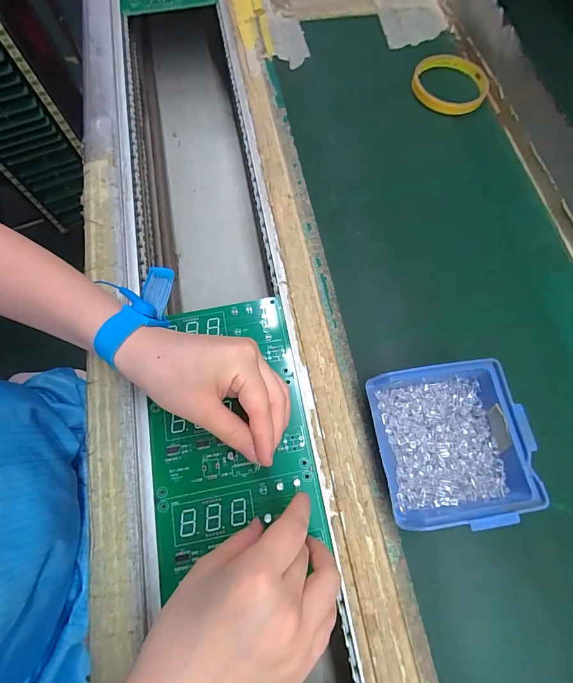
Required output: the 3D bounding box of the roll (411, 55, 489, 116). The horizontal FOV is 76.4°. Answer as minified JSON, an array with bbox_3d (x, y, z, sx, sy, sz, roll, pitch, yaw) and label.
[{"bbox_3d":[0.189,-0.297,0.421,0.082,0.016,0.082,0,71,0],"label":"roll"}]

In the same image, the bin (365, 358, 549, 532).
[{"bbox_3d":[0.114,0.073,0.263,0.093,0.048,0.101,-7,71,-3],"label":"bin"}]

